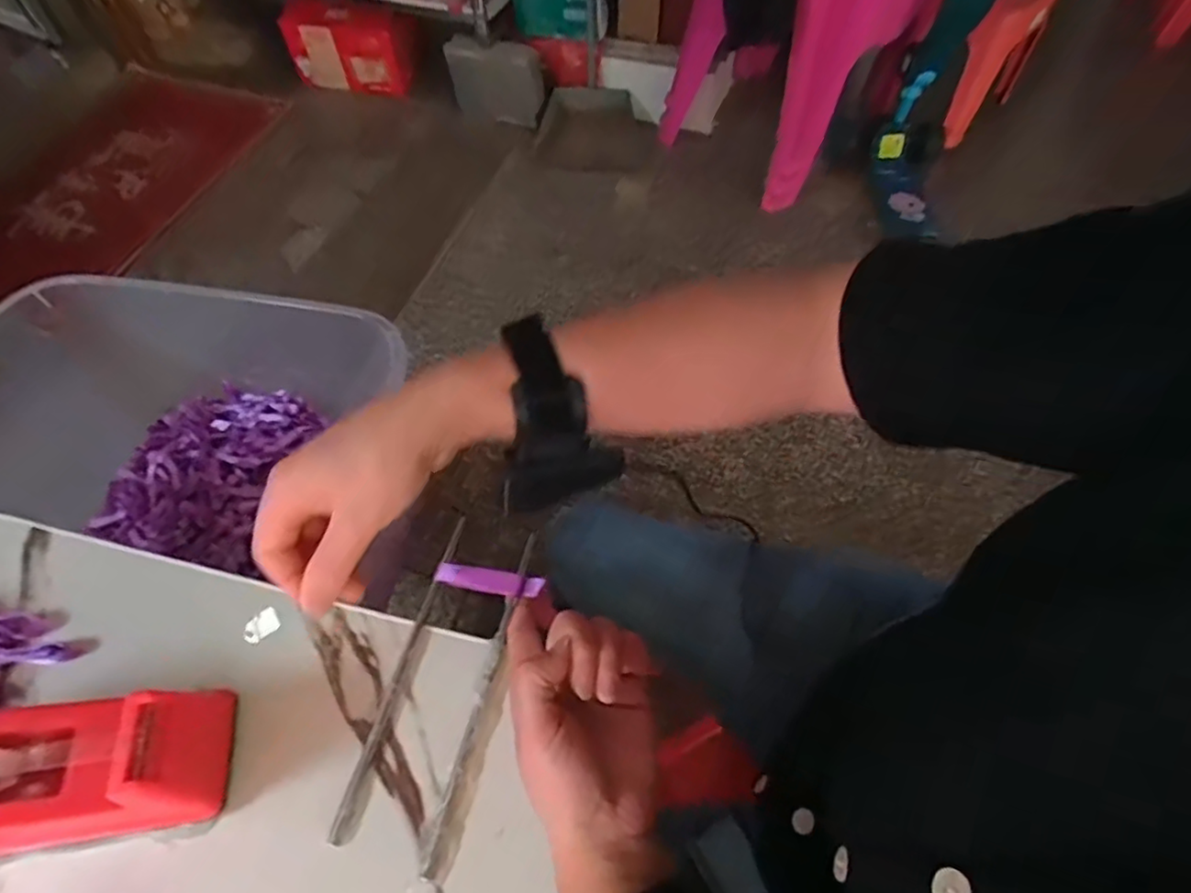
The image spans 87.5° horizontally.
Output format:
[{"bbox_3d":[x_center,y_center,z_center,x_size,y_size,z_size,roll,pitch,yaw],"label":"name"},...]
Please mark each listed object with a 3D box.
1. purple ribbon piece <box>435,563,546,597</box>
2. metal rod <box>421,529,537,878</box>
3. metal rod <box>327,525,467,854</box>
[{"bbox_3d":[-0.064,0.080,0.373,0.063,0.009,0.013,9,59,-2],"label":"purple ribbon piece"},{"bbox_3d":[-0.059,0.132,0.345,0.009,0.006,0.180,12,59,7],"label":"metal rod"},{"bbox_3d":[-0.107,0.123,0.356,0.012,0.004,0.179,12,59,8],"label":"metal rod"}]

